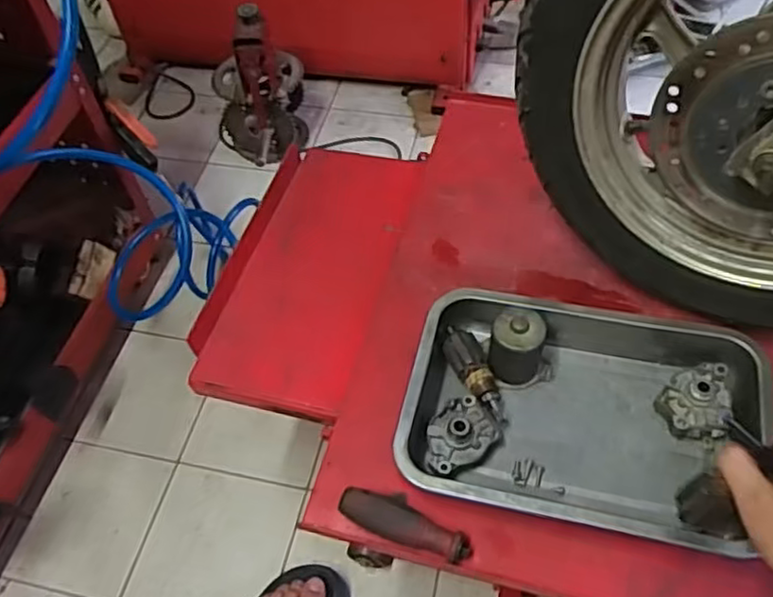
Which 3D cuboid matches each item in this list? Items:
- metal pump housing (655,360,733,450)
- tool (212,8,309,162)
[{"bbox_3d":[0.284,0.094,0.618,0.058,0.033,0.075,29,61,23],"label":"metal pump housing"},{"bbox_3d":[-0.233,-0.373,1.252,0.172,0.283,0.211,-12,54,-5],"label":"tool"}]

